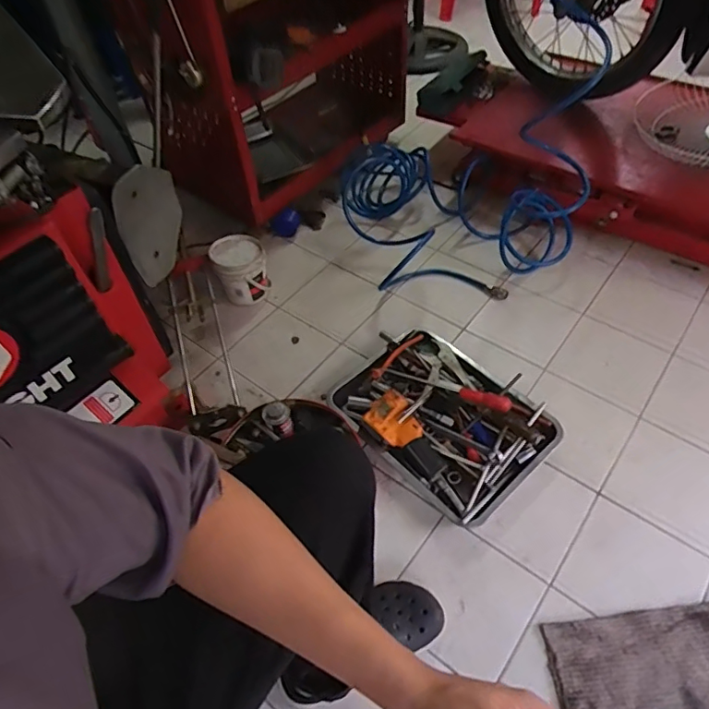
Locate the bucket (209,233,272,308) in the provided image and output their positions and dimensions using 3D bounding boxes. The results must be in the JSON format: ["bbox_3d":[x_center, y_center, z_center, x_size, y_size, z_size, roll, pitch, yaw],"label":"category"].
[{"bbox_3d":[-0.271,-0.199,1.272,0.117,0.138,0.117,-2,51,2],"label":"bucket"}]

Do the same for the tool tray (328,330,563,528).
[{"bbox_3d":[0.166,0.110,1.019,0.285,0.089,0.387,-36,58,-22],"label":"tool tray"}]

